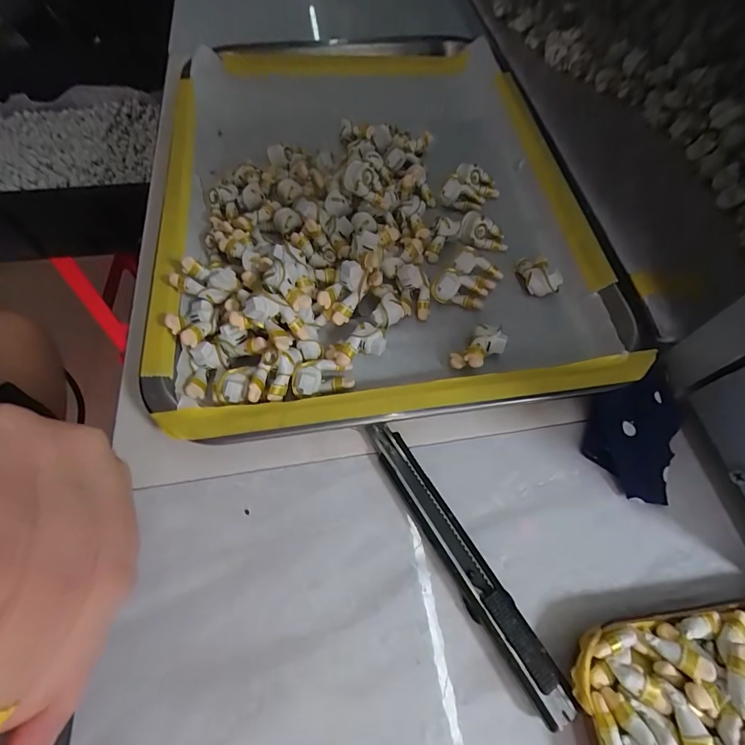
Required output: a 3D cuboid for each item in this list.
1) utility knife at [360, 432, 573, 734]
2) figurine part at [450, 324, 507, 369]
[{"bbox_3d":[0.036,0.077,0.167,0.017,0.011,0.128,-27,65,-14],"label":"utility knife"},{"bbox_3d":[0.057,-0.013,0.205,0.029,0.012,0.016,-35,67,-17],"label":"figurine part"}]

